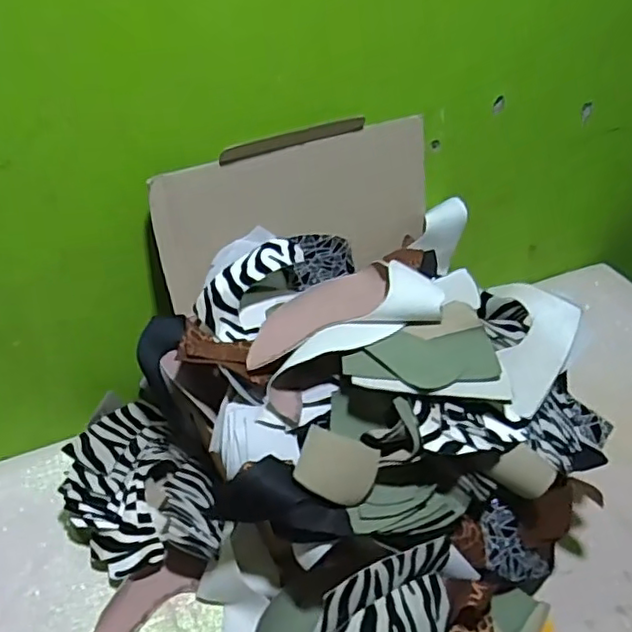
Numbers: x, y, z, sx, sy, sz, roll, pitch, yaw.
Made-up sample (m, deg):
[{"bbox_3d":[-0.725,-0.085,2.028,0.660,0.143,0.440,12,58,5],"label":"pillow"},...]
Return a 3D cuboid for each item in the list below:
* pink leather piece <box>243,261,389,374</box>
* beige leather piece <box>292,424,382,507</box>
[{"bbox_3d":[-0.001,-0.005,0.579,0.146,0.031,0.061,-16,42,-21],"label":"pink leather piece"},{"bbox_3d":[0.016,0.119,0.496,0.061,0.006,0.051,21,90,15],"label":"beige leather piece"}]

